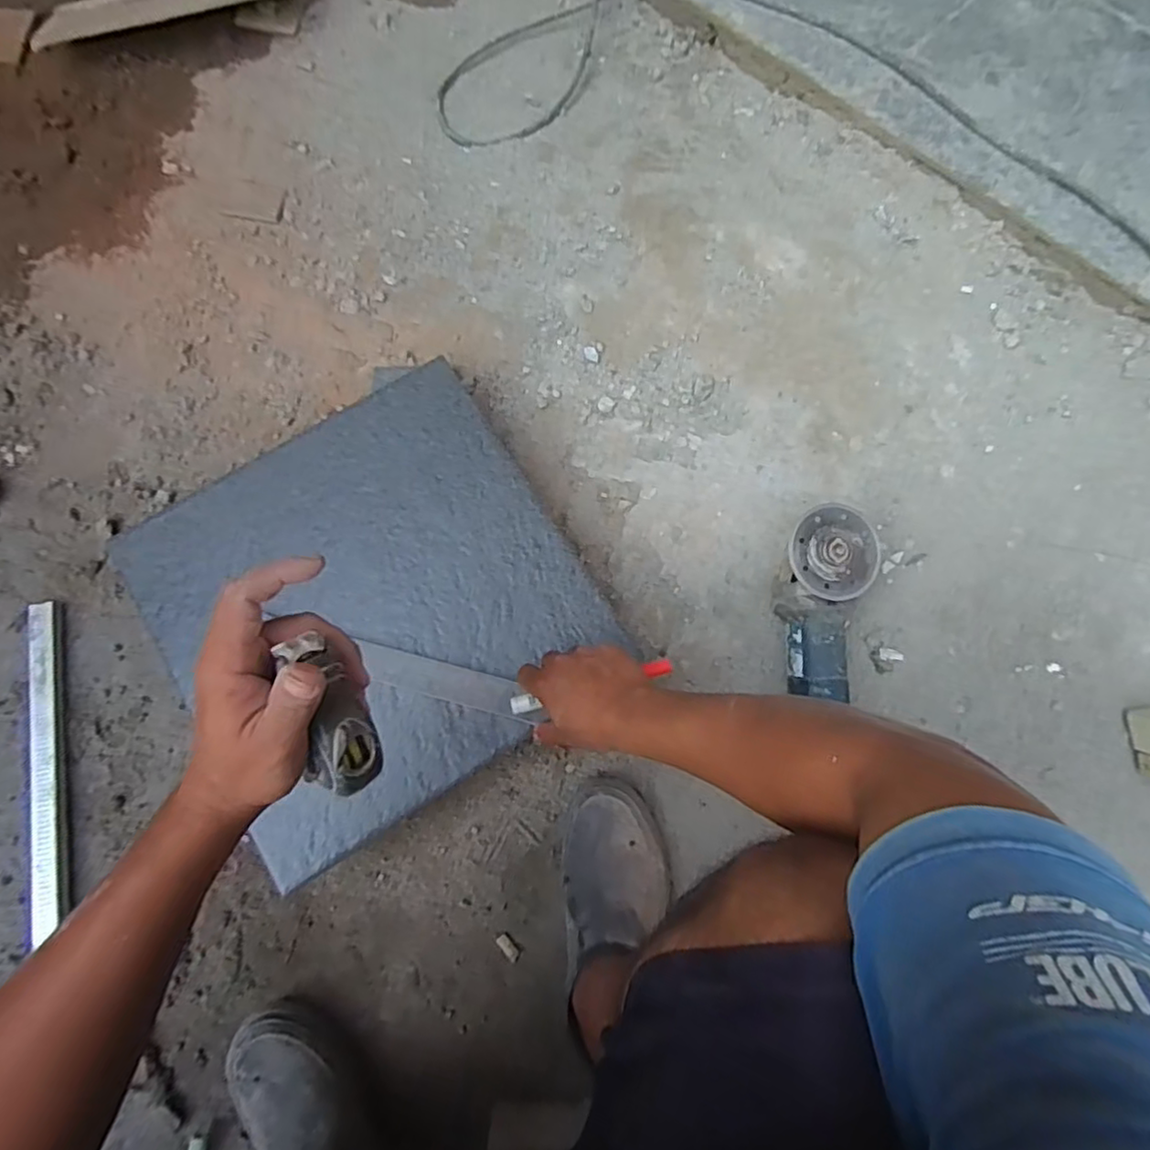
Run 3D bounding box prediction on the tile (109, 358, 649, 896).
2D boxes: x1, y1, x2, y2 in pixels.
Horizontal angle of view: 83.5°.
[{"bbox_3d":[-0.203,0.027,0.651,0.404,0.017,0.395,-33,78,-7],"label":"tile"}]

